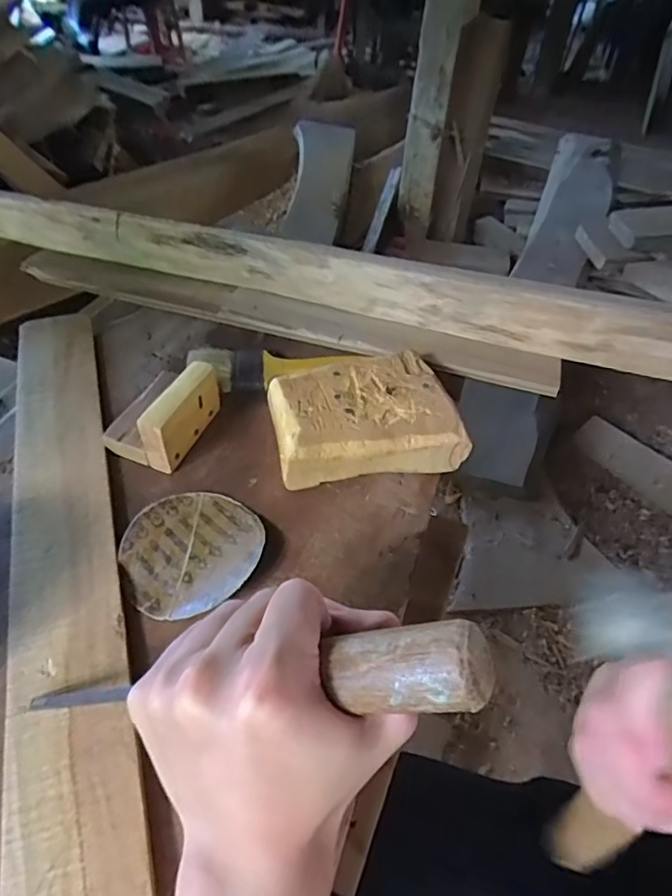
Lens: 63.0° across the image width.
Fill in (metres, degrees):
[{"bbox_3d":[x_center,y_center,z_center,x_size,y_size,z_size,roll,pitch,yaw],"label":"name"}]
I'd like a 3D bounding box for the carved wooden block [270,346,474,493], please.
[{"bbox_3d":[0.020,-0.026,0.416,0.133,0.037,0.094,-8,49,-8],"label":"carved wooden block"}]

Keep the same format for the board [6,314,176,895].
[{"bbox_3d":[-0.158,0.090,0.331,0.067,0.007,0.572,-14,50,-13],"label":"board"}]

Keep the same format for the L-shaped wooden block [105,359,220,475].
[{"bbox_3d":[-0.126,-0.032,0.399,0.058,0.045,0.079,18,50,12],"label":"L-shaped wooden block"}]

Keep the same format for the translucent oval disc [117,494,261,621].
[{"bbox_3d":[-0.092,0.064,0.356,0.087,0.013,0.085,-20,52,-18],"label":"translucent oval disc"}]

